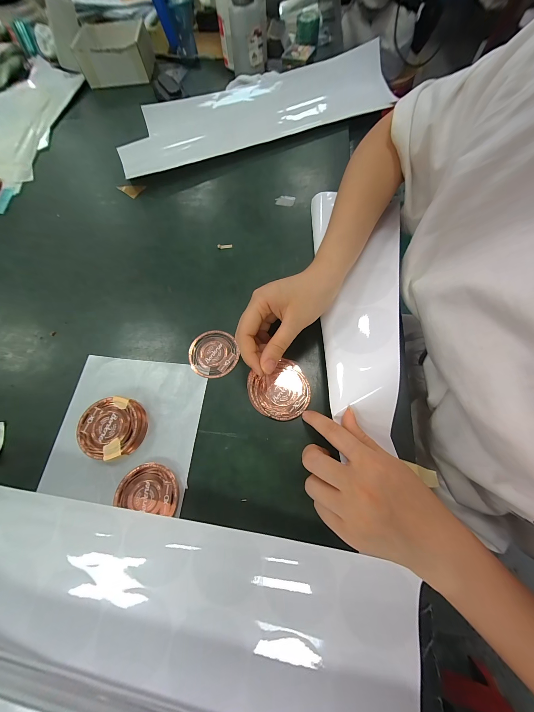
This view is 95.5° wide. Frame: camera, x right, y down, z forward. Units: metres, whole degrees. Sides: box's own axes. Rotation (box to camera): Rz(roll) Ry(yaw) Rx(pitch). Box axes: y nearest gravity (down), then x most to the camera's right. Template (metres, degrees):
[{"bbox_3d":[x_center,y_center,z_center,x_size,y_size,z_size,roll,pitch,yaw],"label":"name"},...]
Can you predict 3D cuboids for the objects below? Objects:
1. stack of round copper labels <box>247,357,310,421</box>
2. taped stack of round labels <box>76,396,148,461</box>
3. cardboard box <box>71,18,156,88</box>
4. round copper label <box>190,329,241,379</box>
[{"bbox_3d":[0.014,0.039,0.268,0.064,0.004,0.063,-25,70,-7],"label":"stack of round copper labels"},{"bbox_3d":[-0.160,0.075,0.256,0.061,0.022,0.059,-16,69,-4],"label":"taped stack of round labels"},{"bbox_3d":[-0.330,-0.672,0.533,0.144,0.059,0.165,-11,68,-2],"label":"cardboard box"},{"bbox_3d":[-0.065,-0.003,0.292,0.057,0.004,0.059,-1,68,2],"label":"round copper label"}]

